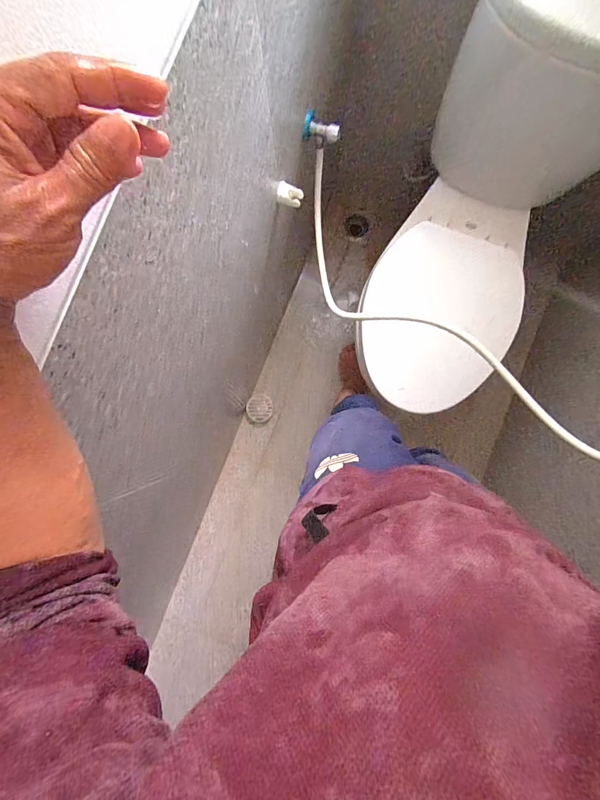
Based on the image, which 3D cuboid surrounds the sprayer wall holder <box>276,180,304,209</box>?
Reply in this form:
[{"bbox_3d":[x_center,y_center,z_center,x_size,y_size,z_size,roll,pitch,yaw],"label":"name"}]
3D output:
[{"bbox_3d":[-0.018,-0.381,0.674,0.045,0.029,0.031,8,85,3],"label":"sprayer wall holder"}]

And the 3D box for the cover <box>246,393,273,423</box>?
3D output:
[{"bbox_3d":[-0.127,0.026,1.150,0.081,0.004,0.090,-7,91,-16],"label":"cover"}]

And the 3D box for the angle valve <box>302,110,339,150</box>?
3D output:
[{"bbox_3d":[0.038,-0.504,0.682,0.062,0.062,0.036,8,85,3],"label":"angle valve"}]

